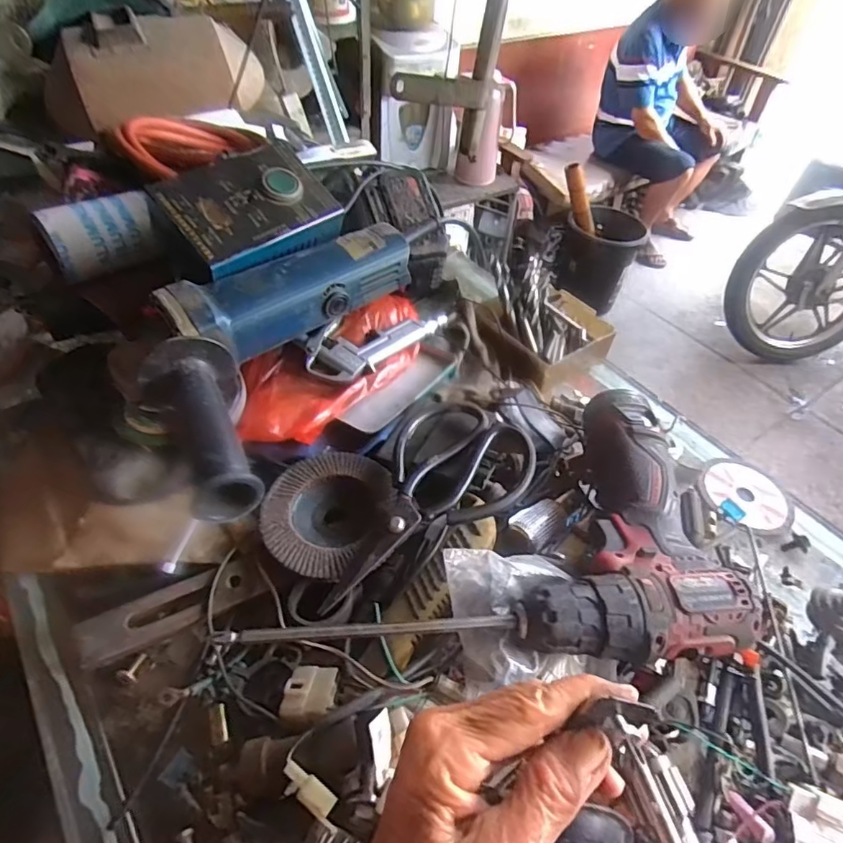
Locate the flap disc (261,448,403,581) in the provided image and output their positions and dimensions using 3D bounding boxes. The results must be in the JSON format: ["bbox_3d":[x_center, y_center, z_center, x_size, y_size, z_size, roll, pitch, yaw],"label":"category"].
[{"bbox_3d":[-0.067,0.059,0.376,0.082,0.021,0.091,28,52,20],"label":"flap disc"}]

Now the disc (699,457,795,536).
[{"bbox_3d":[0.271,0.061,0.451,0.074,0.008,0.074,2,48,-2],"label":"disc"}]

